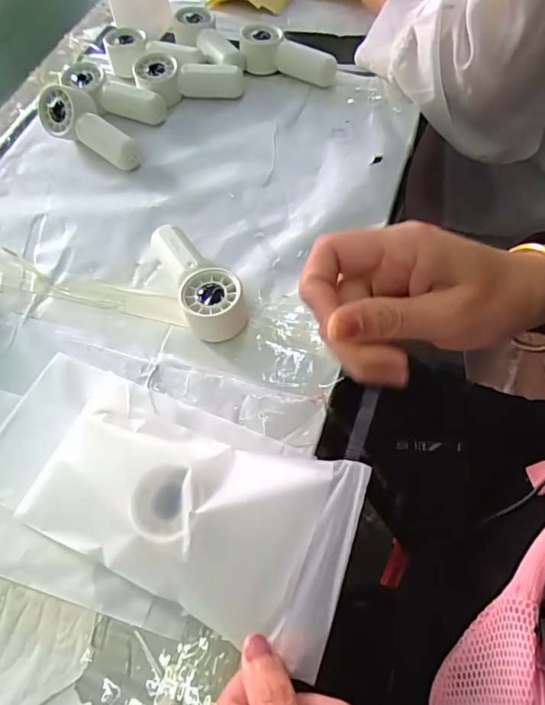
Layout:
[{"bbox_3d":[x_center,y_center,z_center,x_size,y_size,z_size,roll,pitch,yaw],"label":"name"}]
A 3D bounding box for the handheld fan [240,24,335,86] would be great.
[{"bbox_3d":[0.017,-0.319,0.523,0.109,0.032,0.047,23,65,16],"label":"handheld fan"}]

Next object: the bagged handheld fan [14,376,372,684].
[{"bbox_3d":[-0.051,0.087,0.288,0.194,0.031,0.101,16,63,20],"label":"bagged handheld fan"}]

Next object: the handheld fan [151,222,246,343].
[{"bbox_3d":[-0.058,-0.060,0.384,0.046,0.032,0.106,-23,62,-9],"label":"handheld fan"}]

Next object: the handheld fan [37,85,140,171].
[{"bbox_3d":[-0.178,-0.215,0.468,0.048,0.048,0.109,-40,66,-17],"label":"handheld fan"}]

